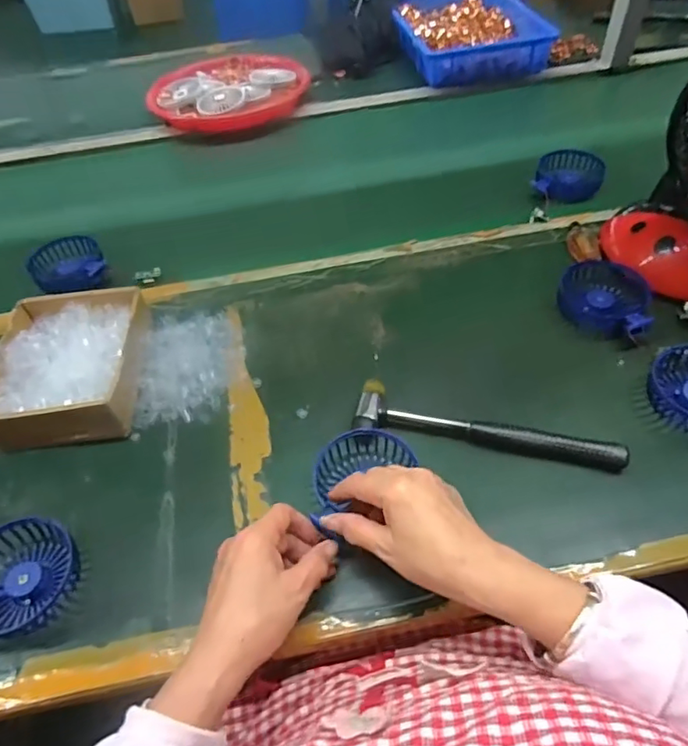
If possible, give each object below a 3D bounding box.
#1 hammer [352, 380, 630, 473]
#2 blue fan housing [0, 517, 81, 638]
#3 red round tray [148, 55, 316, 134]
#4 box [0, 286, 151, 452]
[{"bbox_3d":[0.132,0.054,0.505,0.241,0.025,0.055,10,53,13],"label":"hammer"},{"bbox_3d":[-0.271,0.168,0.446,0.091,0.037,0.086,-2,51,3],"label":"blue fan housing"},{"bbox_3d":[-0.215,-0.551,1.051,0.285,0.050,0.285,-2,50,3],"label":"red round tray"},{"bbox_3d":[-0.291,-0.006,0.574,0.143,0.057,0.180,-3,51,2],"label":"box"}]

